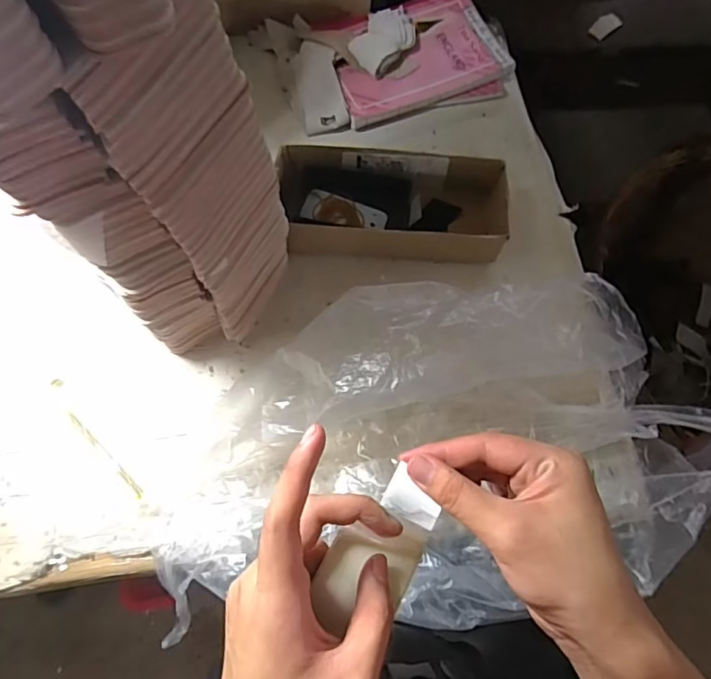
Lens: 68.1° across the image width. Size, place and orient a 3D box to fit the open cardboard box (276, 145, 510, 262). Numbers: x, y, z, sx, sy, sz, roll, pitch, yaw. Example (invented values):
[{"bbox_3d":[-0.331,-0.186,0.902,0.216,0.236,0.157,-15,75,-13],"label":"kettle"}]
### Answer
[{"bbox_3d":[0.044,-0.157,0.632,0.266,0.056,0.130,1,69,-2],"label":"open cardboard box"}]

